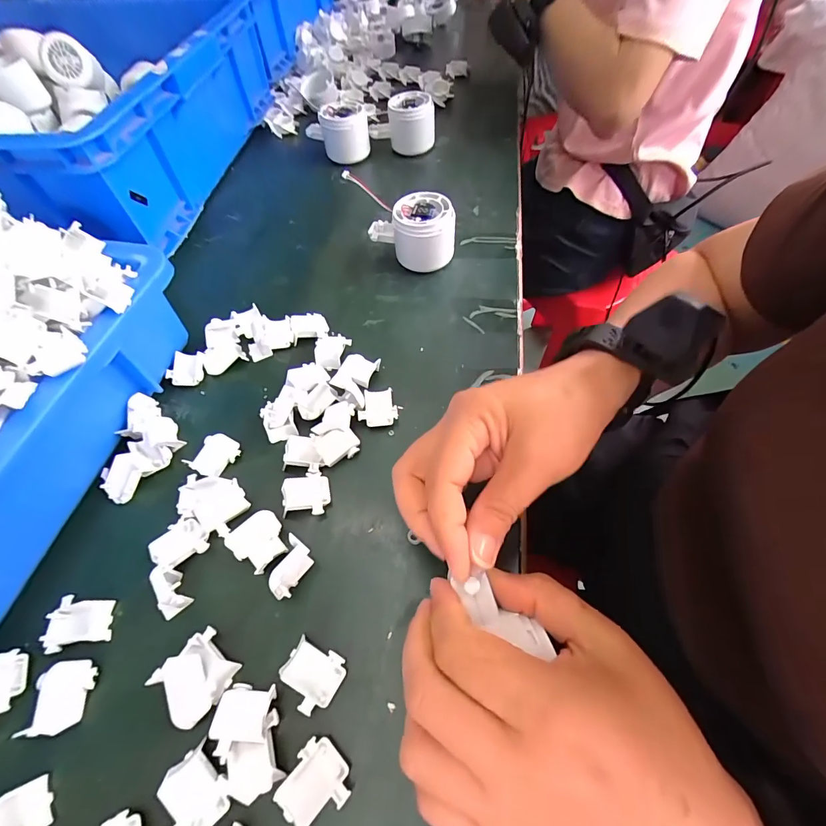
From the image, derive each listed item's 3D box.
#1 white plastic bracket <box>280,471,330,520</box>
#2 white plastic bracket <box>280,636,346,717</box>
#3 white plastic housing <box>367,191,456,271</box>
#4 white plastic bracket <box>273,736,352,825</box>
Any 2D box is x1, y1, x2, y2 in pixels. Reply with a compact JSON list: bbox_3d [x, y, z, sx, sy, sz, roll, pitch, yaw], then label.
[{"bbox_3d":[-0.072,0.056,0.266,0.031,0.011,0.028,-11,58,-5],"label":"white plastic bracket"},{"bbox_3d":[-0.055,0.143,0.212,0.031,0.010,0.029,26,63,17],"label":"white plastic bracket"},{"bbox_3d":[-0.001,-0.176,0.383,0.082,0.055,0.064,-3,58,0],"label":"white plastic housing"},{"bbox_3d":[-0.048,0.180,0.188,0.029,0.010,0.033,39,67,23],"label":"white plastic bracket"}]

